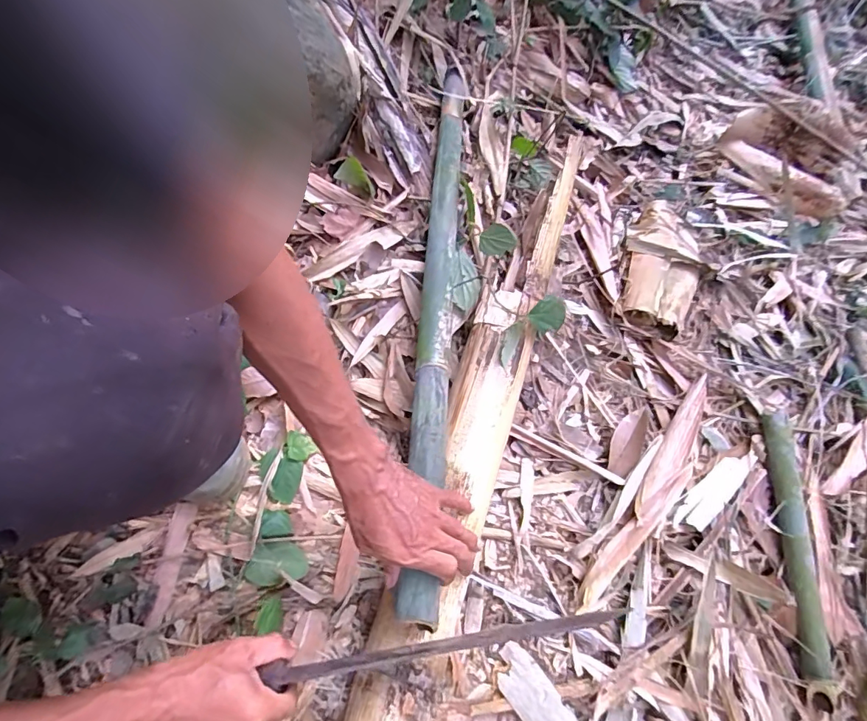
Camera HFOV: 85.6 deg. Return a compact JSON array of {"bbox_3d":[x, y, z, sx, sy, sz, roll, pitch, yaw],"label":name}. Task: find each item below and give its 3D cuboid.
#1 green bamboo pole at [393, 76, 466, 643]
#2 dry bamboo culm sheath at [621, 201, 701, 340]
[{"bbox_3d":[0.007,-0.104,0.624,0.049,0.045,0.796,2,60,3],"label":"green bamboo pole"},{"bbox_3d":[0.420,-0.188,0.858,0.139,0.085,0.340,21,64,13],"label":"dry bamboo culm sheath"}]

